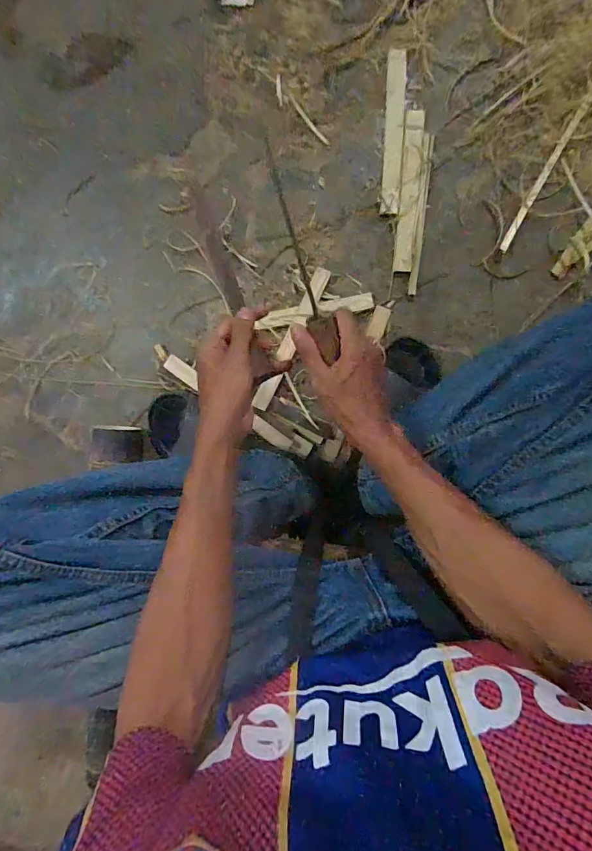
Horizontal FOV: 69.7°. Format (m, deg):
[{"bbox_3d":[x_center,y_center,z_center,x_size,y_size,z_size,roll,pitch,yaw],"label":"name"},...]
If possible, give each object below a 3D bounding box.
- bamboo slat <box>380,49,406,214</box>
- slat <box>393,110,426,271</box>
[{"bbox_3d":[0.139,-0.414,0.602,0.026,0.008,0.219,3,95,5],"label":"bamboo slat"},{"bbox_3d":[0.161,-0.333,0.605,0.027,0.004,0.218,4,95,5],"label":"slat"}]

